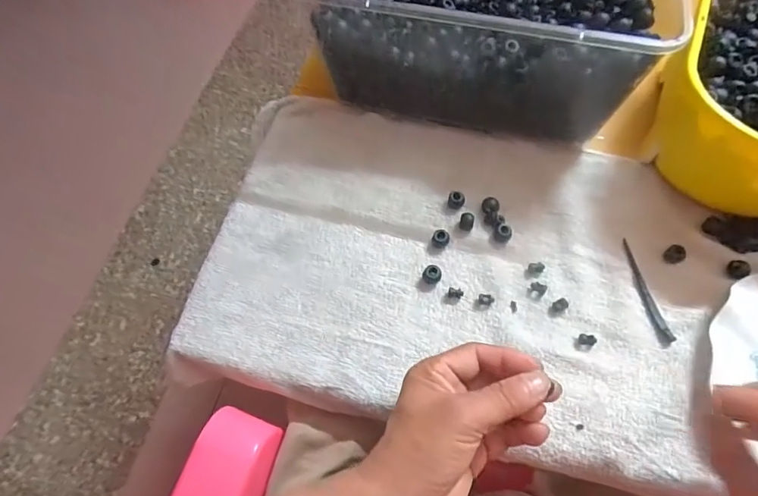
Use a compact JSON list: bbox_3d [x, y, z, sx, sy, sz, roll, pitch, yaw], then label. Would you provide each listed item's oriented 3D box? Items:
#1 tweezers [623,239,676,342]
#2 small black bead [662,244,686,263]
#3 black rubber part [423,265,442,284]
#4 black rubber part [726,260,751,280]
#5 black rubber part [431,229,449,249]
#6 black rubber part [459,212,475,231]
[{"bbox_3d":[0.216,0.034,0.383,0.010,0.004,0.088,-11,63,-4],"label":"tweezers"},{"bbox_3d":[0.249,0.005,0.395,0.017,0.008,0.014,-20,64,-8],"label":"small black bead"},{"bbox_3d":[0.045,0.023,0.395,0.015,0.011,0.013,9,63,6],"label":"black rubber part"},{"bbox_3d":[0.295,0.017,0.385,0.015,0.006,0.015,-25,65,-11],"label":"black rubber part"},{"bbox_3d":[0.054,-0.008,0.409,0.014,0.009,0.015,-1,63,1],"label":"black rubber part"},{"bbox_3d":[0.079,-0.025,0.417,0.012,0.011,0.015,17,64,10],"label":"black rubber part"}]

